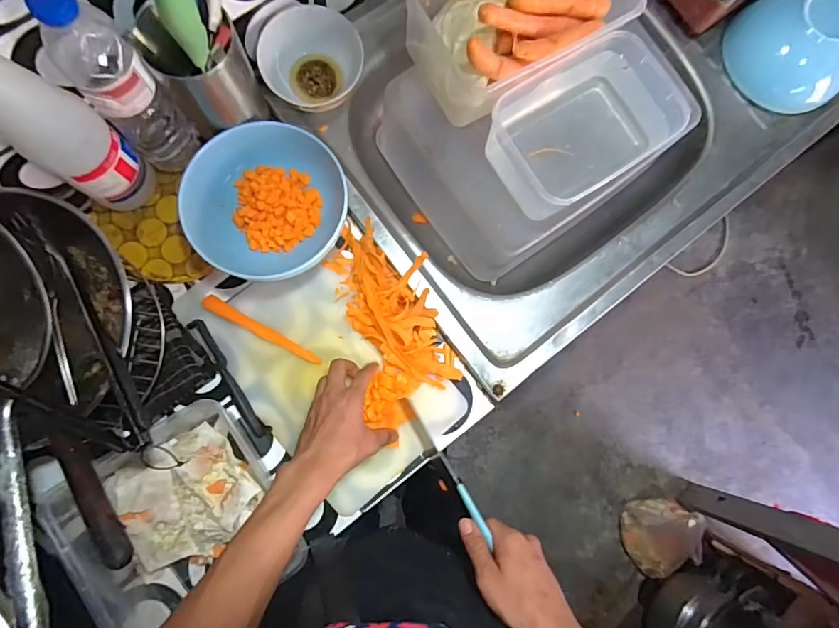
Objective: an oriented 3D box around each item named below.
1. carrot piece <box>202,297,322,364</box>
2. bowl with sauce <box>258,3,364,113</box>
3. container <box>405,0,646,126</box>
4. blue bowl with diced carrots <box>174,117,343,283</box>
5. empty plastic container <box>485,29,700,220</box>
[{"bbox_3d":[-0.186,0.020,0.537,0.151,0.009,0.016,29,82,-1],"label":"carrot piece"},{"bbox_3d":[-0.125,-0.293,0.535,0.112,0.051,0.113,1,84,-5],"label":"bowl with sauce"},{"bbox_3d":[0.108,-0.331,0.499,0.217,0.131,0.150,-36,88,-7],"label":"container"},{"bbox_3d":[-0.166,-0.121,0.511,0.164,0.067,0.165,1,84,-5],"label":"blue bowl with diced carrots"},{"bbox_3d":[0.181,-0.211,0.522,0.184,0.090,0.127,-32,87,-7],"label":"empty plastic container"}]

